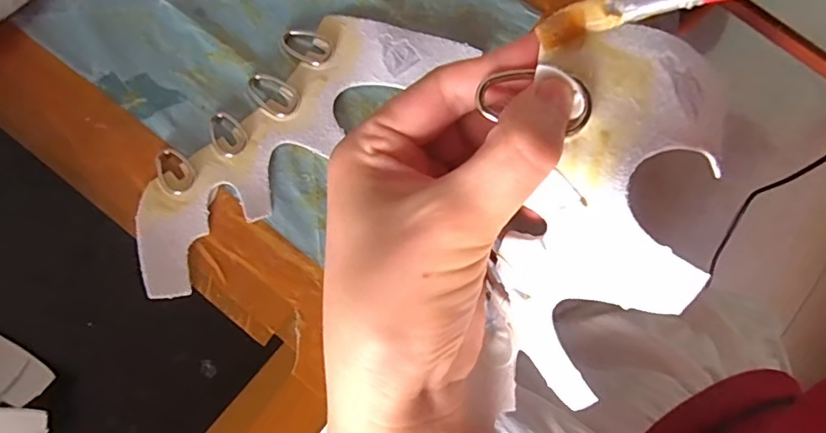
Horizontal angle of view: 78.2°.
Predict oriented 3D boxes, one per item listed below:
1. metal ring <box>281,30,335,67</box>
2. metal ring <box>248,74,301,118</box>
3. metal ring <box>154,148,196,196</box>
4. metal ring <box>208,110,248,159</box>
[{"bbox_3d":[-0.063,-0.102,0.301,0.031,0.004,0.019,30,80,4],"label":"metal ring"},{"bbox_3d":[-0.081,-0.071,0.293,0.034,0.004,0.020,35,81,5],"label":"metal ring"},{"bbox_3d":[-0.134,-0.025,0.282,0.020,0.004,0.029,-34,82,-7],"label":"metal ring"},{"bbox_3d":[-0.106,-0.047,0.288,0.020,0.004,0.029,-27,81,-6],"label":"metal ring"}]

